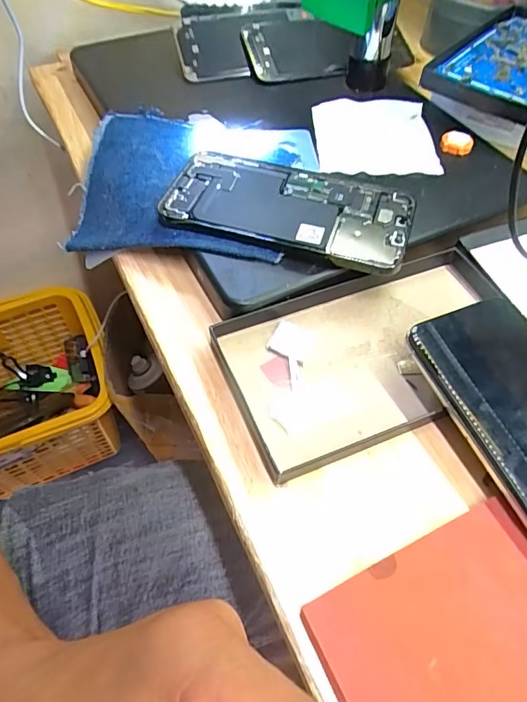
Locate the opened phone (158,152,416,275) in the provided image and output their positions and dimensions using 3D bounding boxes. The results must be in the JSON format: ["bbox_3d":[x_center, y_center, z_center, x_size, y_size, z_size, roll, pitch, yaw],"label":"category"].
[{"bbox_3d":[0.017,-0.097,0.317,0.156,0.013,0.079,16,56,11],"label":"opened phone"}]

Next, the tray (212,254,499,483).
[{"bbox_3d":[0.070,-0.001,0.282,0.177,0.023,0.098,-20,57,-14],"label":"tray"}]

